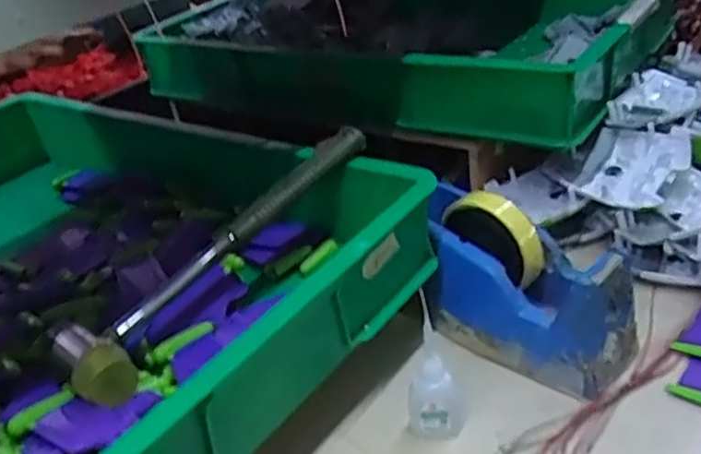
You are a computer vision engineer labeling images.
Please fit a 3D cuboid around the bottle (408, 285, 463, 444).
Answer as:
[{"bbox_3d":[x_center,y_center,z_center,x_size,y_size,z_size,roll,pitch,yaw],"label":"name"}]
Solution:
[{"bbox_3d":[0.056,0.096,0.487,0.035,0.095,0.034,9,34,24],"label":"bottle"}]

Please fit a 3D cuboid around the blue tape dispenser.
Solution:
[{"bbox_3d":[0.120,0.037,0.556,0.185,0.106,0.070,20,40,38],"label":"blue tape dispenser"}]

